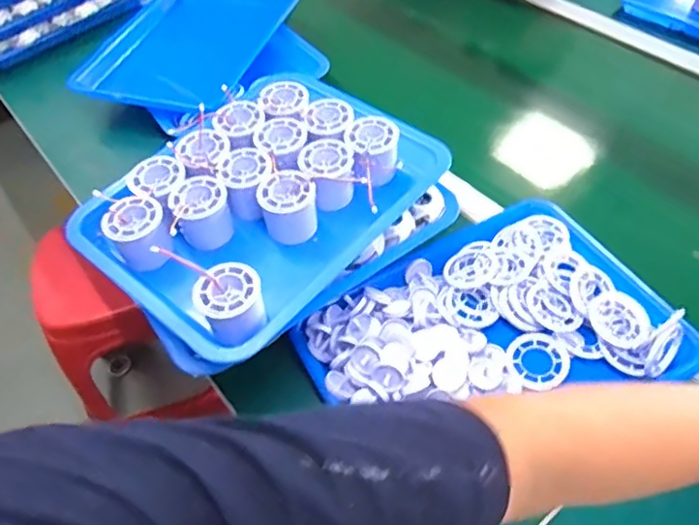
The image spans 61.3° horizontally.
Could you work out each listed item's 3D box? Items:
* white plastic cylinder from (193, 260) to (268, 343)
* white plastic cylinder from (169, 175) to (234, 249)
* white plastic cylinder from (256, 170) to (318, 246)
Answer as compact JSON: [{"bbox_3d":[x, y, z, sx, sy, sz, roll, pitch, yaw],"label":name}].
[{"bbox_3d":[-0.102,0.037,0.513,0.055,0.048,0.057,-13,51,-6],"label":"white plastic cylinder"},{"bbox_3d":[-0.145,-0.048,0.590,0.054,0.054,0.057,-21,52,-13],"label":"white plastic cylinder"},{"bbox_3d":[-0.059,-0.052,0.587,0.056,0.056,0.055,-6,50,0],"label":"white plastic cylinder"}]

